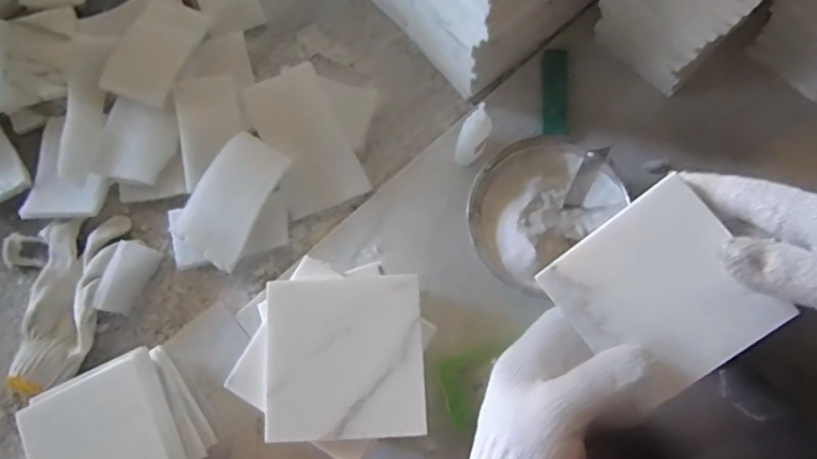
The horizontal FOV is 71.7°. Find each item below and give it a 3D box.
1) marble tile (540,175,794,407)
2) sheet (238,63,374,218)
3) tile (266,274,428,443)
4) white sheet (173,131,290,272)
[{"bbox_3d":[0.142,0.037,0.320,0.095,0.004,0.097,-40,79,14],"label":"marble tile"},{"bbox_3d":[-0.105,-0.091,0.572,0.080,0.010,0.143,-24,90,-3],"label":"sheet"},{"bbox_3d":[-0.041,0.081,0.361,0.099,0.005,0.100,-3,76,-1],"label":"tile"},{"bbox_3d":[-0.173,-0.032,0.554,0.066,0.010,0.124,28,80,-10],"label":"white sheet"}]

